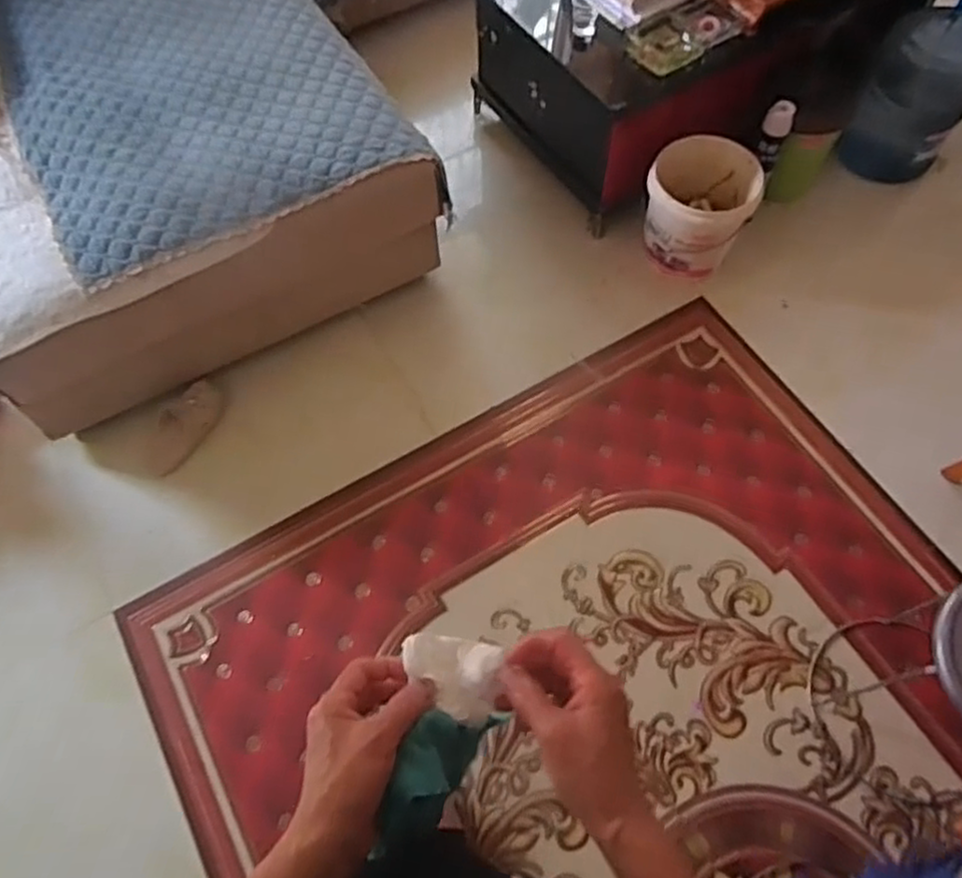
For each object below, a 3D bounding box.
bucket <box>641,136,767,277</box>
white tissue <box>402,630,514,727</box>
[{"bbox_3d":[0.545,-0.578,1.795,0.258,0.258,0.261,-1,64,2],"label":"bucket"},{"bbox_3d":[-0.021,0.172,0.511,0.074,0.035,0.058,5,67,4],"label":"white tissue"}]

